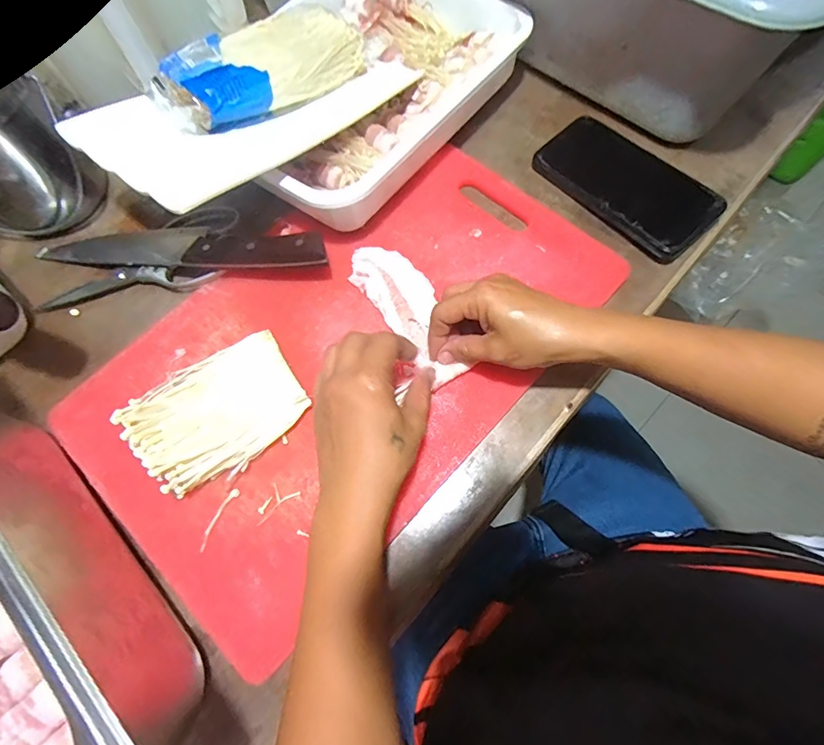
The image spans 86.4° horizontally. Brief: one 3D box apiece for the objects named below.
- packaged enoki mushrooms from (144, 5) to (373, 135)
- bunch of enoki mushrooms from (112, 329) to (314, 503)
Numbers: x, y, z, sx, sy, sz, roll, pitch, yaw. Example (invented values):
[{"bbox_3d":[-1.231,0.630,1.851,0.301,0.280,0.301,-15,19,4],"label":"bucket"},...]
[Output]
[{"bbox_3d":[-0.130,-0.268,0.387,0.184,0.046,0.076,-39,72,-12],"label":"packaged enoki mushrooms"},{"bbox_3d":[-0.151,0.030,0.343,0.127,0.026,0.093,-32,74,-8],"label":"bunch of enoki mushrooms"}]

